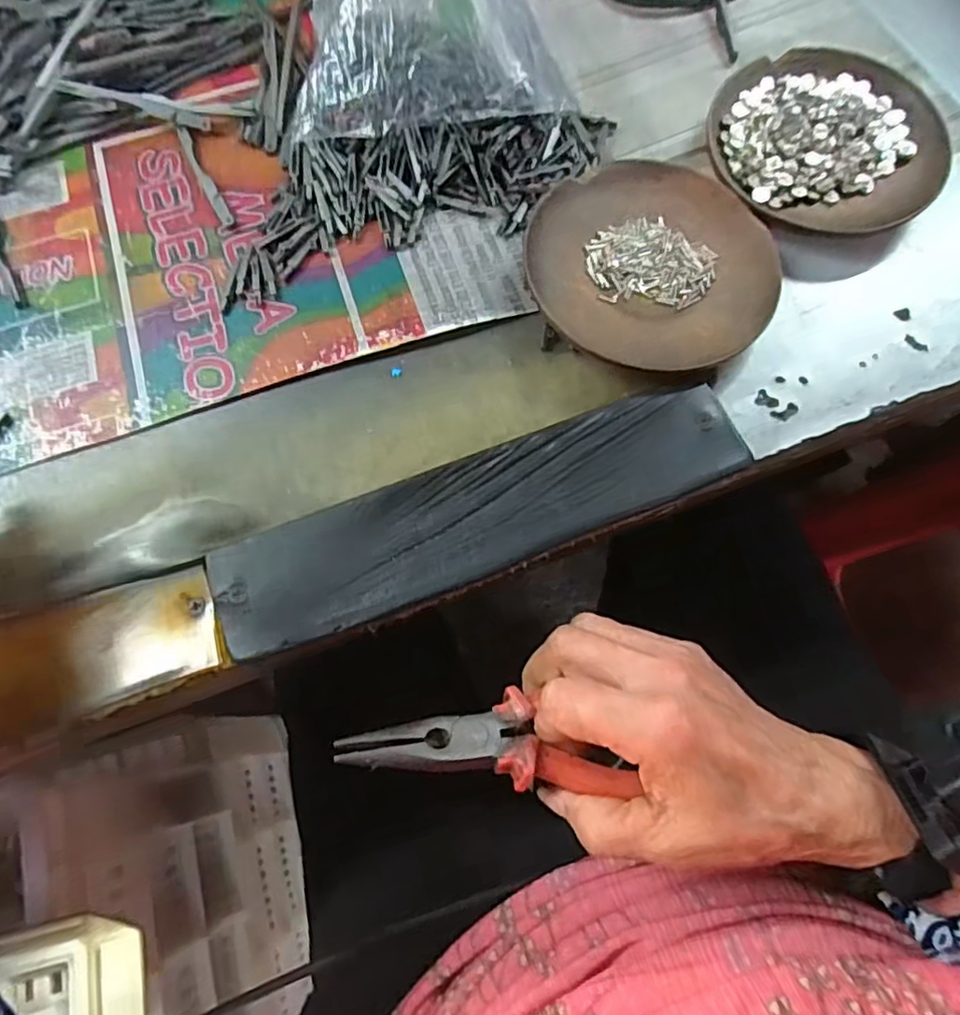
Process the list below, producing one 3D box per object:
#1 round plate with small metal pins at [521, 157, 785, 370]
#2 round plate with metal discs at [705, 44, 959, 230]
[{"bbox_3d":[0.078,-0.114,0.293,0.110,0.019,0.112,-1,71,2],"label":"round plate with small metal pins"},{"bbox_3d":[0.173,-0.185,0.317,0.111,0.016,0.110,-1,71,2],"label":"round plate with metal discs"}]

